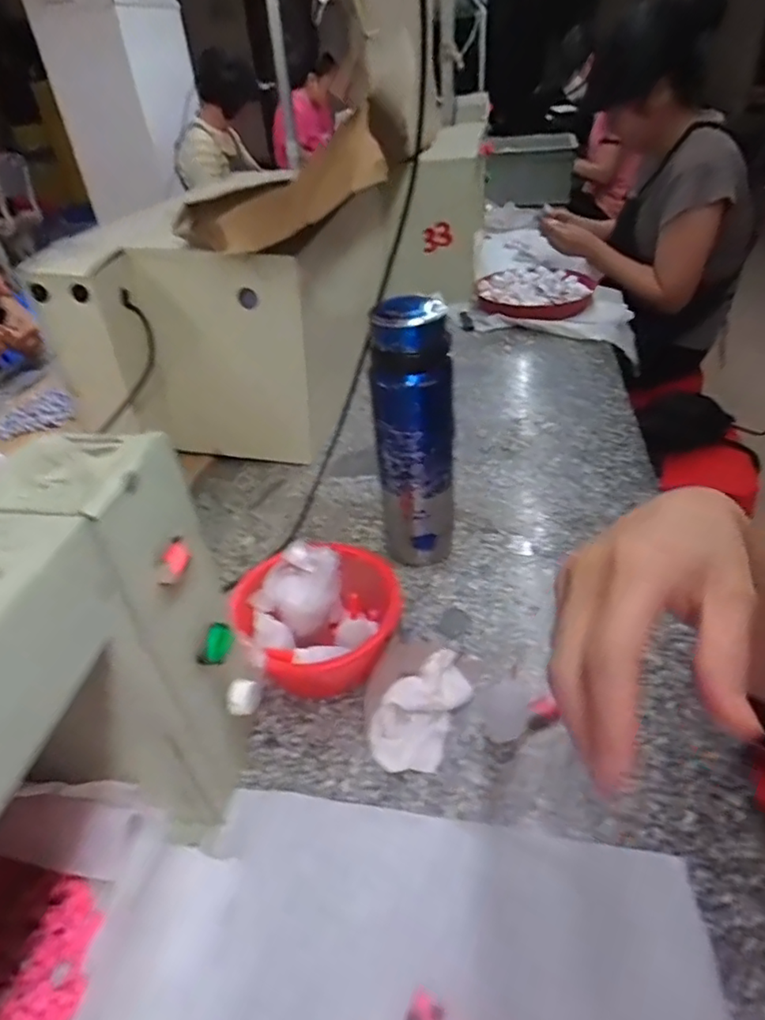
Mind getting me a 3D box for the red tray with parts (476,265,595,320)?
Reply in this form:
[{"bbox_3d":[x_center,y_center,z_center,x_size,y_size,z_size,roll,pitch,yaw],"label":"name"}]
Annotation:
[{"bbox_3d":[0.313,-0.450,1.209,0.241,0.054,0.231,5,39,13],"label":"red tray with parts"}]

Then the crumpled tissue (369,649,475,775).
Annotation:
[{"bbox_3d":[0.033,0.163,0.484,0.057,0.034,0.103,17,43,24],"label":"crumpled tissue"}]

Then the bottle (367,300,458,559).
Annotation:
[{"bbox_3d":[0.033,-0.066,0.586,0.077,0.274,0.069,-1,39,5],"label":"bottle"}]

